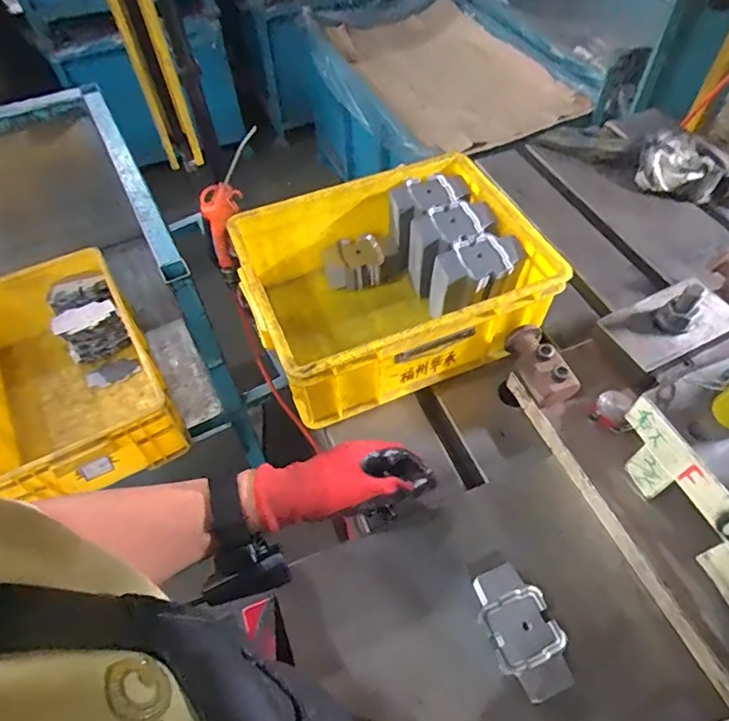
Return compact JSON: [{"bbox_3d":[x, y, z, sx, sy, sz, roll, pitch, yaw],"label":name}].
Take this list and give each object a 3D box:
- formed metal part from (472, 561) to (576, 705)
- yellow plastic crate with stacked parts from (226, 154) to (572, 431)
[{"bbox_3d":[0.140,0.242,0.457,0.057,0.024,0.104,-19,55,-14],"label":"formed metal part"},{"bbox_3d":[0.027,-0.103,0.652,0.340,0.140,0.286,-19,55,-14],"label":"yellow plastic crate with stacked parts"}]

